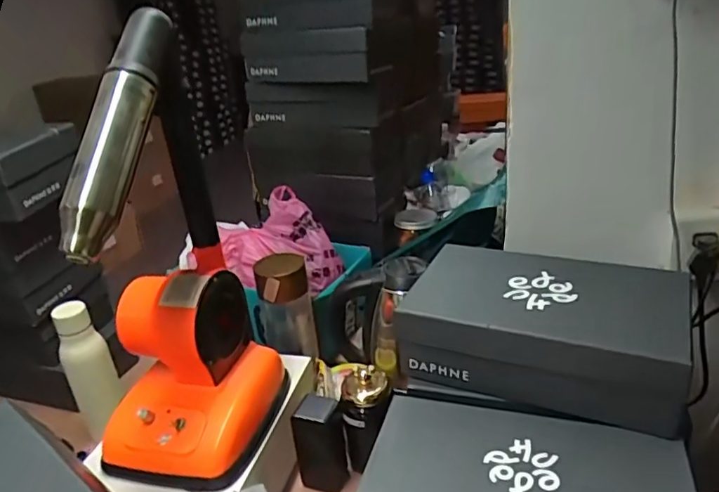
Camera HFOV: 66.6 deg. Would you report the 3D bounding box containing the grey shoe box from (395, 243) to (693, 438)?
[{"bbox_3d":[0.214,0.095,0.644,0.285,0.106,0.180,9,29,28],"label":"grey shoe box"}]

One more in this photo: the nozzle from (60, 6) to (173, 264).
[{"bbox_3d":[-0.238,-0.117,0.536,0.041,0.268,0.040,3,-18,18],"label":"nozzle"}]

